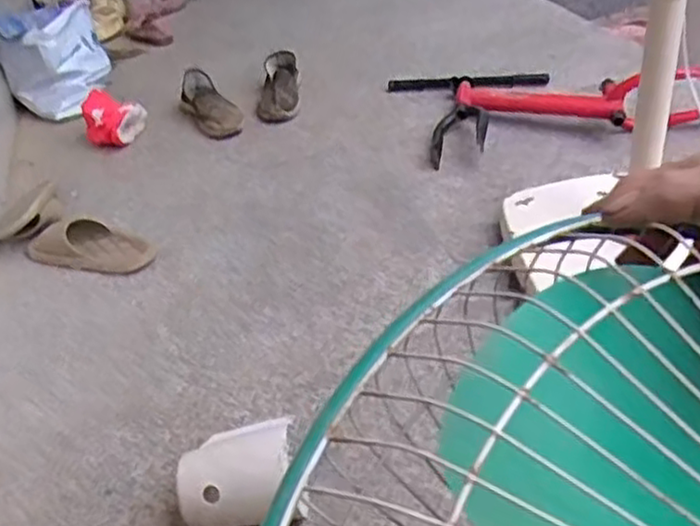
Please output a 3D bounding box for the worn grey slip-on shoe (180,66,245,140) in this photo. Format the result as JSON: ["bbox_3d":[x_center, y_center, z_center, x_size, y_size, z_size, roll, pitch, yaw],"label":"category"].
[{"bbox_3d":[-0.327,-0.367,1.662,0.097,0.075,0.233,-25,41,-23],"label":"worn grey slip-on shoe"}]

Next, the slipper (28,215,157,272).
[{"bbox_3d":[-0.469,-0.043,1.308,0.226,0.056,0.105,4,39,13],"label":"slipper"}]

